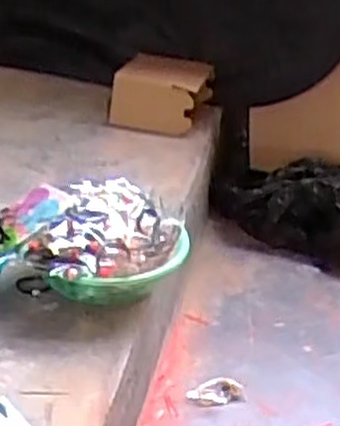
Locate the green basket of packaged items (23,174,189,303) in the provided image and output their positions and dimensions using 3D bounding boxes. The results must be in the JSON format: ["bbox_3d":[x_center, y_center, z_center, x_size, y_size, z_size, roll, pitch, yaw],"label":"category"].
[{"bbox_3d":[-0.088,0.053,1.115,0.222,0.129,0.201,4,27,0],"label":"green basket of packaged items"}]

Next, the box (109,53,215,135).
[{"bbox_3d":[-0.016,-0.277,1.792,0.204,0.116,0.213,11,27,9],"label":"box"}]

